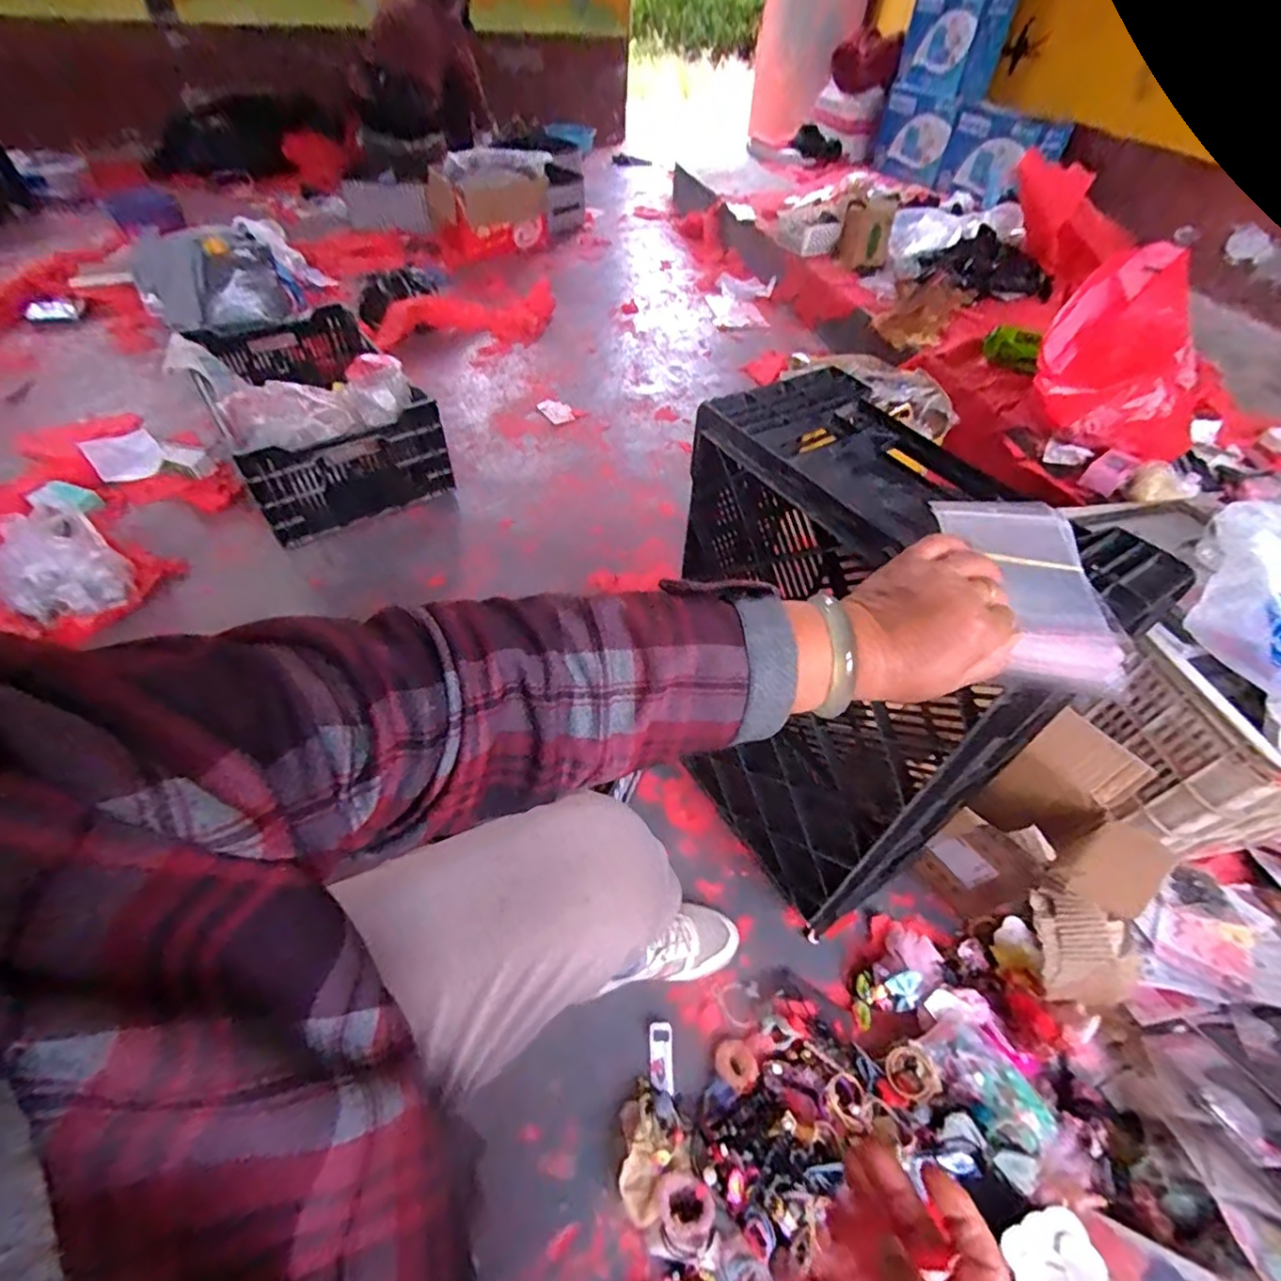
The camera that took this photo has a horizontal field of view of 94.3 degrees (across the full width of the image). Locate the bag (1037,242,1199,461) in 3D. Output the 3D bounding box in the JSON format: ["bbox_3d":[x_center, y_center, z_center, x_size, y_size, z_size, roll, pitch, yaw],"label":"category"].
[{"bbox_3d":[0.986,-0.541,1.187,0.335,0.302,0.305,-35,60,-28],"label":"bag"}]

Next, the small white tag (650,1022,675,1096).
[{"bbox_3d":[0.025,0.505,0.720,0.027,0.005,0.070,0,50,-3],"label":"small white tag"}]

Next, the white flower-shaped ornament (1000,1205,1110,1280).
[{"bbox_3d":[0.410,0.615,0.593,0.081,0.012,0.063,-29,56,4],"label":"white flower-shaped ornament"}]

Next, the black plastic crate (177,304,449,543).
[{"bbox_3d":[-0.782,-0.565,1.419,0.385,0.211,0.693,-26,56,-23],"label":"black plastic crate"}]

